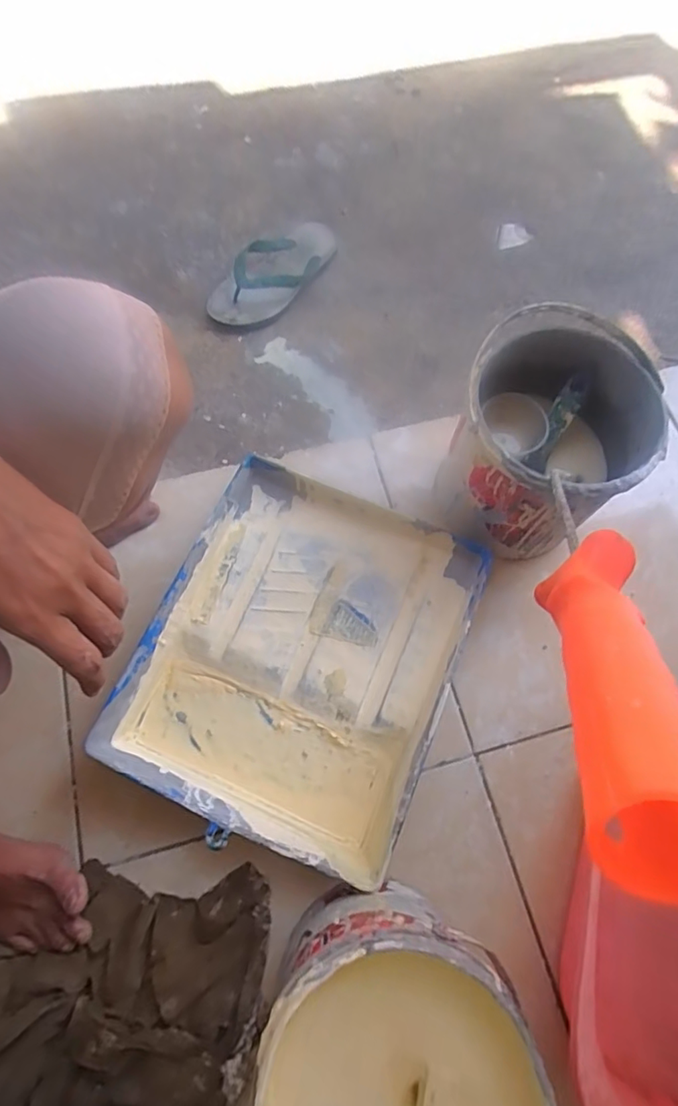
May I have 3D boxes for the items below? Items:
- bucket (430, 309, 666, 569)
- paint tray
[{"bbox_3d":[0.211,-0.111,0.555,0.176,0.181,0.183,1,72,-2],"label":"bucket"},{"bbox_3d":[-0.036,0.104,0.547,0.282,0.081,0.336,22,68,7],"label":"paint tray"}]

